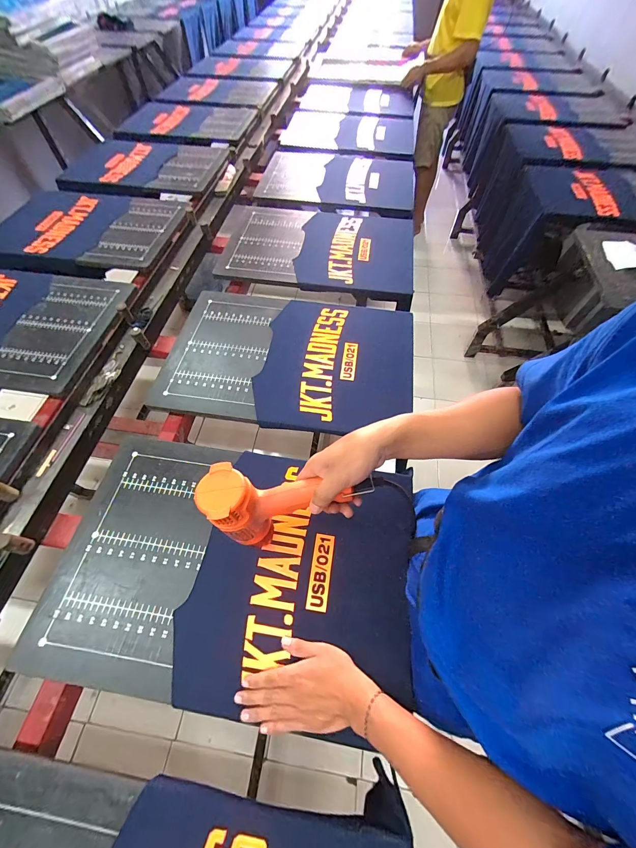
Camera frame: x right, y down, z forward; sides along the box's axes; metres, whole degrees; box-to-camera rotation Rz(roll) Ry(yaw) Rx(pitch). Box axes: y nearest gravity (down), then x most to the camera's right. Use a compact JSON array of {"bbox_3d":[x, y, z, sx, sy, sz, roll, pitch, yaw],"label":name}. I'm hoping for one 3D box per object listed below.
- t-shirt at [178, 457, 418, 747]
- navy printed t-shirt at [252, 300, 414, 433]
[{"bbox_3d":[-0.024,0.250,0.539,0.355,0.030,0.399,11,59,5],"label":"t-shirt"},{"bbox_3d":[0.051,-0.156,0.778,0.356,0.013,0.390,8,59,4],"label":"navy printed t-shirt"}]

